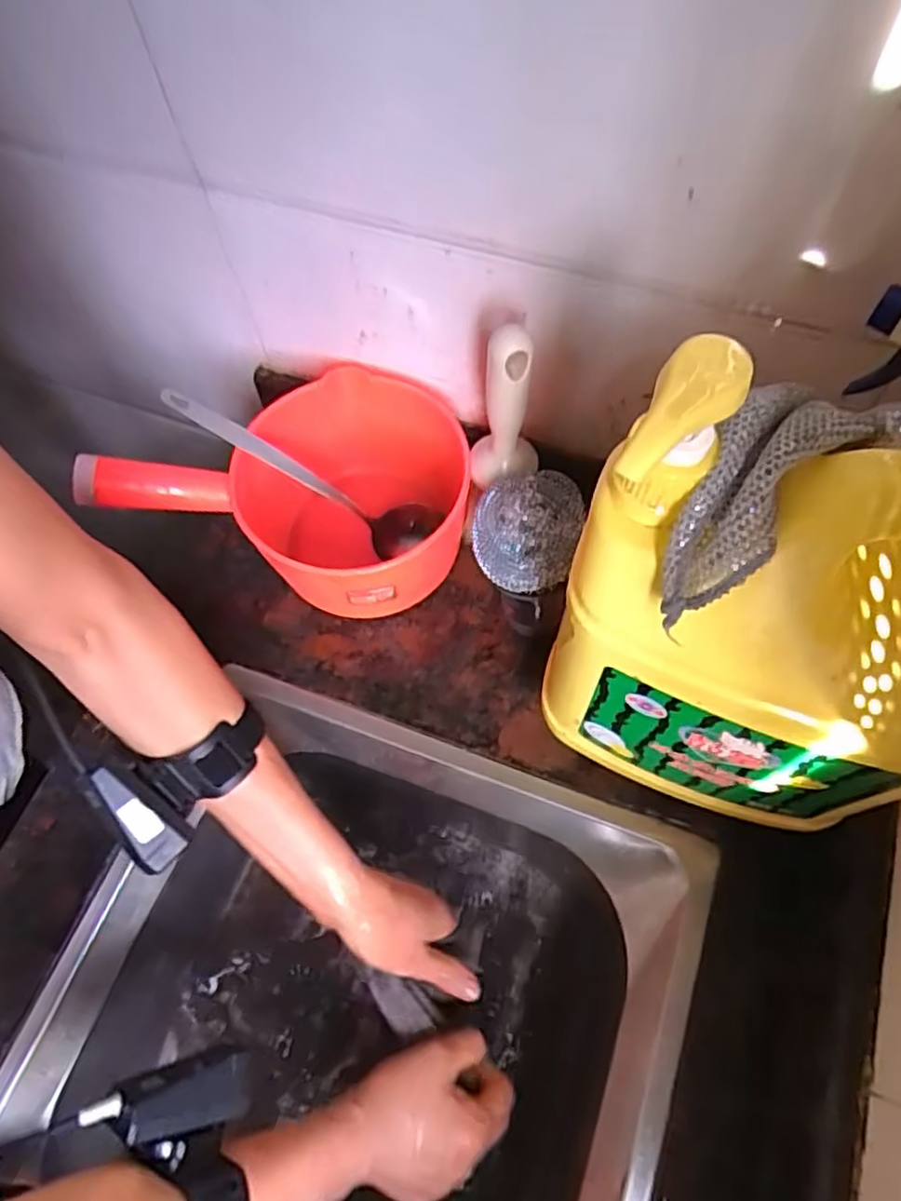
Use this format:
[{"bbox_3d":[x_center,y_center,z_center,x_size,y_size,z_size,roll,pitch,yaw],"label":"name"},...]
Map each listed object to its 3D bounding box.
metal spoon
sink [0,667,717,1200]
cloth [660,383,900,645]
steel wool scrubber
[{"bbox_3d":[-0.112,-0.096,0.526,0.219,0.043,0.041,28,64,-22],"label":"metal spoon"},{"bbox_3d":[-0.122,0.453,0.443,0.408,0.173,0.739,17,66,12],"label":"sink"},{"bbox_3d":[0.114,-0.037,0.260,0.046,0.027,0.108,37,93,19],"label":"cloth"},{"bbox_3d":[0.052,-0.048,0.464,0.072,0.031,0.079,-4,64,2],"label":"steel wool scrubber"}]

